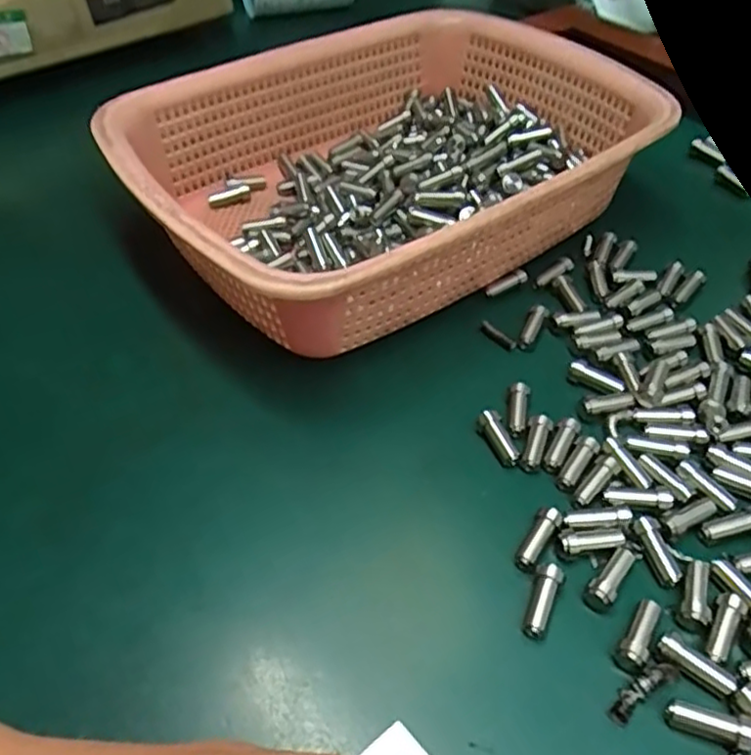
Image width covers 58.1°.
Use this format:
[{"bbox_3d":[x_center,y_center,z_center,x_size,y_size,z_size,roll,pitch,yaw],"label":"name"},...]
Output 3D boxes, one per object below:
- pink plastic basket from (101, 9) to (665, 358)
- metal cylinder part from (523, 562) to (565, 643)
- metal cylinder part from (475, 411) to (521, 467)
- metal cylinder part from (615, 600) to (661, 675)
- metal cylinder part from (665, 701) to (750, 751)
[{"bbox_3d":[0.004,-0.132,0.406,0.291,0.068,0.221,-29,53,-25],"label":"pink plastic basket"},{"bbox_3d":[0.063,0.085,0.254,0.009,0.010,0.028,20,50,18],"label":"metal cylinder part"},{"bbox_3d":[0.056,0.028,0.309,0.013,0.008,0.027,-19,63,-17],"label":"metal cylinder part"},{"bbox_3d":[0.097,0.093,0.246,0.009,0.009,0.028,29,53,25],"label":"metal cylinder part"},{"bbox_3d":[0.111,0.115,0.223,0.027,0.008,0.008,13,48,12],"label":"metal cylinder part"}]

